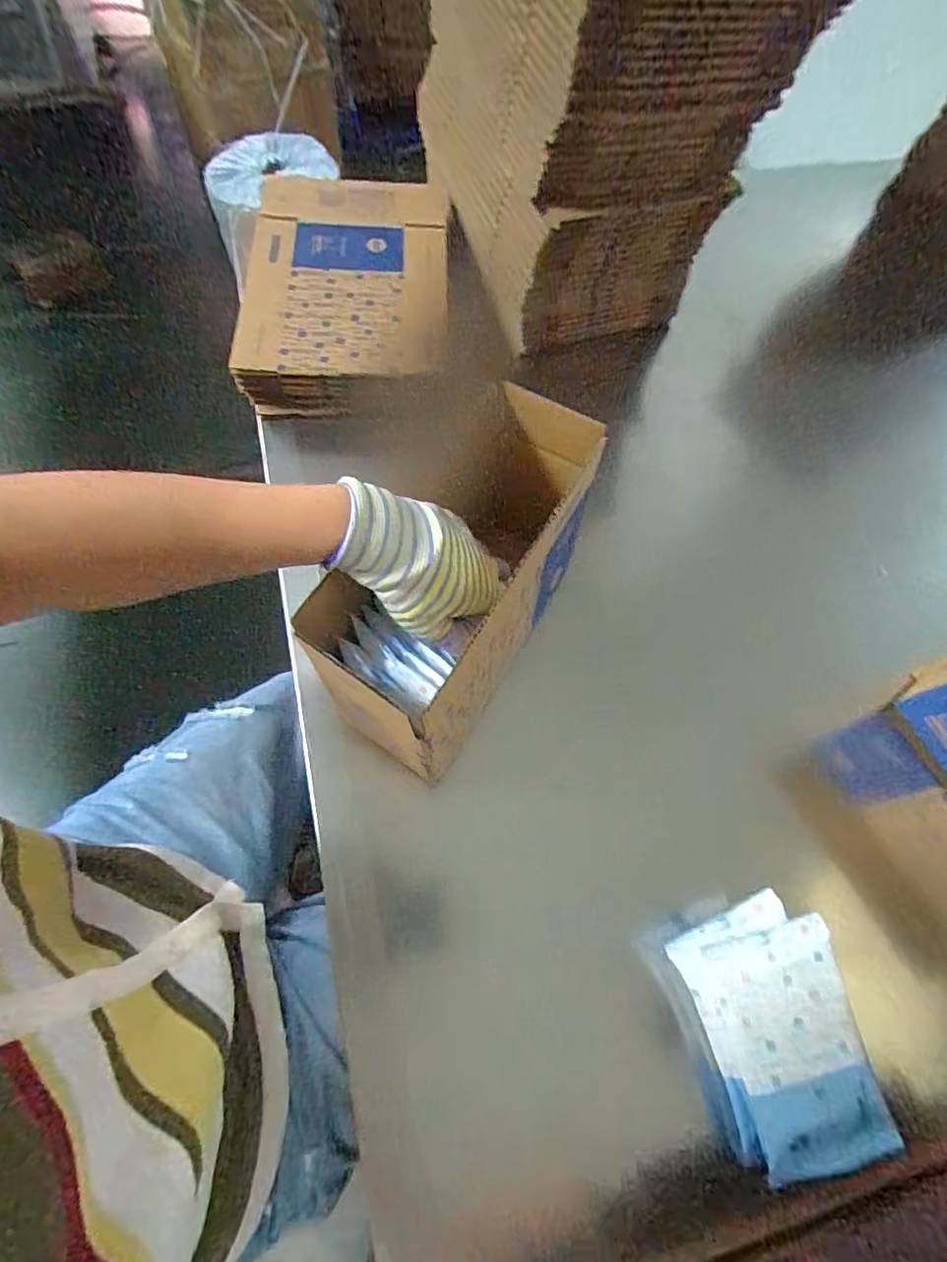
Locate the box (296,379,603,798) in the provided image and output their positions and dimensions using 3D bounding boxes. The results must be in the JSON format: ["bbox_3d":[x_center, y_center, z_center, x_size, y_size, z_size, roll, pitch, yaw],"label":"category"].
[{"bbox_3d":[-0.005,-0.034,0.429,0.102,0.144,0.265,26,73,9],"label":"box"}]

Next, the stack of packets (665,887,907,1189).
[{"bbox_3d":[0.196,0.254,0.358,0.095,0.021,0.144,-13,66,-10],"label":"stack of packets"}]

